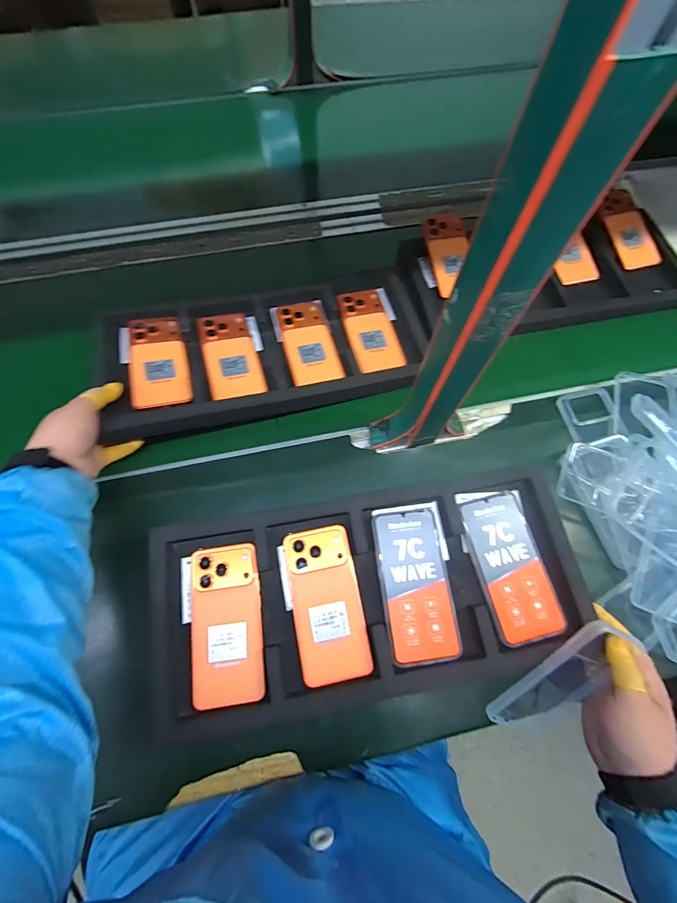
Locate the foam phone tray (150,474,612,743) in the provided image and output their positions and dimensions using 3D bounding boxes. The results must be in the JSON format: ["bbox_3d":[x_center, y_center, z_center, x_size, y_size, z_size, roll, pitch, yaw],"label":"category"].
[{"bbox_3d":[0.029,0.167,0.422,0.494,0.045,0.235,-7,68,-3],"label":"foam phone tray"}]

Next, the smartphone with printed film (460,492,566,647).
[{"bbox_3d":[0.202,0.134,0.424,0.074,0.013,0.159,-11,68,-5],"label":"smartphone with printed film"}]

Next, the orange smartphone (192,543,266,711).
[{"bbox_3d":[-0.124,0.189,0.403,0.076,0.014,0.160,-7,67,-3],"label":"orange smartphone"}]

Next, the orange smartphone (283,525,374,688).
[{"bbox_3d":[-0.014,0.169,0.410,0.077,0.011,0.160,-10,68,-4],"label":"orange smartphone"}]

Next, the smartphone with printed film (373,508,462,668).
[{"bbox_3d":[0.088,0.151,0.414,0.076,0.009,0.163,-7,67,-3],"label":"smartphone with printed film"}]

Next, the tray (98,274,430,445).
[{"bbox_3d":[-0.096,-0.161,0.558,0.477,0.032,0.221,-14,68,-13],"label":"tray"}]

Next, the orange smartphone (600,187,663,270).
[{"bbox_3d":[0.538,-0.411,0.670,0.078,0.013,0.158,-16,83,-7],"label":"orange smartphone"}]

